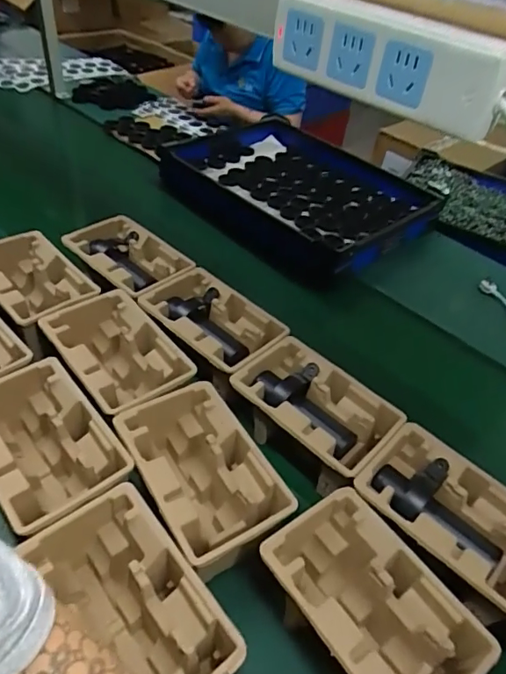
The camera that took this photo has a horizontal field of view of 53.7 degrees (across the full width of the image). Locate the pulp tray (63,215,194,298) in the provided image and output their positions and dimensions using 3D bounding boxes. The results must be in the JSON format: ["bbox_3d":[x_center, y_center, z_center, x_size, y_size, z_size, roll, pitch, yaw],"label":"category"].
[{"bbox_3d":[-0.243,-0.155,0.958,0.249,0.047,0.159,33,53,29],"label":"pulp tray"}]

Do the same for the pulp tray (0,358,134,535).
[{"bbox_3d":[-0.275,0.159,0.672,0.146,0.132,0.237,-31,52,-28],"label":"pulp tray"}]

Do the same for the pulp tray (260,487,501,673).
[{"bbox_3d":[0.129,0.307,0.561,0.145,0.109,0.226,-27,51,-25],"label":"pulp tray"}]

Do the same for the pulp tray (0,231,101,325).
[{"bbox_3d":[-0.382,-0.092,0.863,0.228,0.075,0.145,32,53,29],"label":"pulp tray"}]

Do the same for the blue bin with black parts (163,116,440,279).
[{"bbox_3d":[0.135,-0.420,1.328,0.647,0.102,0.513,35,54,30],"label":"blue bin with black parts"}]

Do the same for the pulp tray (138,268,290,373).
[{"bbox_3d":[-0.069,-0.024,0.852,0.230,0.061,0.155,32,52,28],"label":"pulp tray"}]

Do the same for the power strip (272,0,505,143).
[{"bbox_3d":[0.080,-0.184,0.328,0.173,0.056,0.022,34,53,30],"label":"power strip"}]

